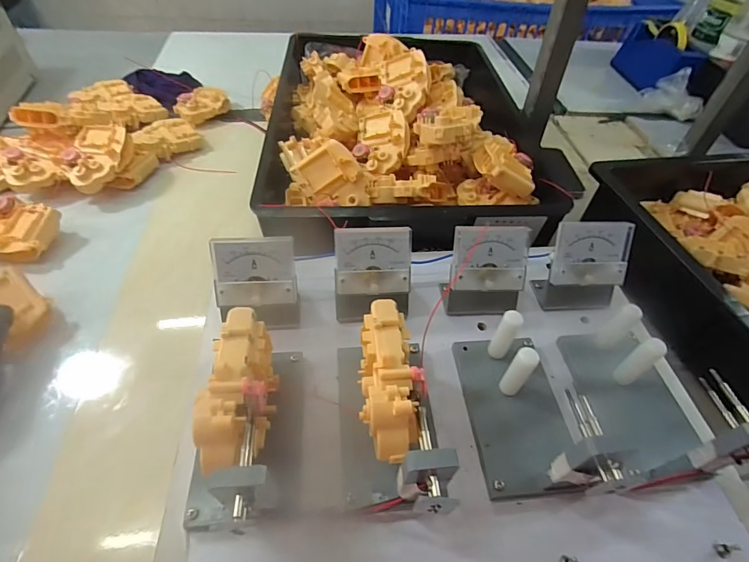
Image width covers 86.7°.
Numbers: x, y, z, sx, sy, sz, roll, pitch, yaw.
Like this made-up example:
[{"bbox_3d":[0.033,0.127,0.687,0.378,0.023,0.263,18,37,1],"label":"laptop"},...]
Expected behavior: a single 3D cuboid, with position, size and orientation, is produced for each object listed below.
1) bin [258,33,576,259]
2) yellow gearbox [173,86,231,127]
[{"bbox_3d":[0.033,-0.234,0.567,0.338,0.105,0.471,2,49,-4],"label":"bin"},{"bbox_3d":[-0.301,-0.307,0.698,0.065,0.035,0.105,30,54,20],"label":"yellow gearbox"}]

